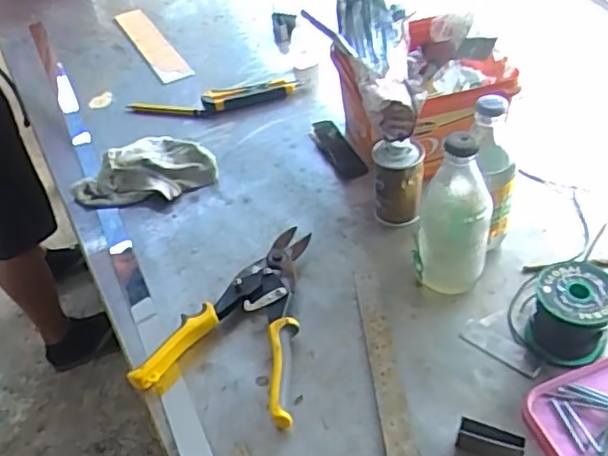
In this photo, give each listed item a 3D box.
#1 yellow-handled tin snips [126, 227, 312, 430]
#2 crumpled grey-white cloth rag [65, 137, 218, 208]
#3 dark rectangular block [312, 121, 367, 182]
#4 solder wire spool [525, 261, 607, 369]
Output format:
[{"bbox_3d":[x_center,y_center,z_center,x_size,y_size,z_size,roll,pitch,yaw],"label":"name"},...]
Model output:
[{"bbox_3d":[-0.052,0.081,0.629,0.151,0.028,0.223,10,45,17],"label":"yellow-handled tin snips"},{"bbox_3d":[-0.206,-0.079,0.812,0.177,0.045,0.103,-3,43,5],"label":"crumpled grey-white cloth rag"},{"bbox_3d":[0.047,-0.108,0.830,0.036,0.016,0.119,-18,44,-11],"label":"dark rectangular block"},{"bbox_3d":[0.242,0.079,0.561,0.067,0.069,0.070,15,47,22],"label":"solder wire spool"}]

